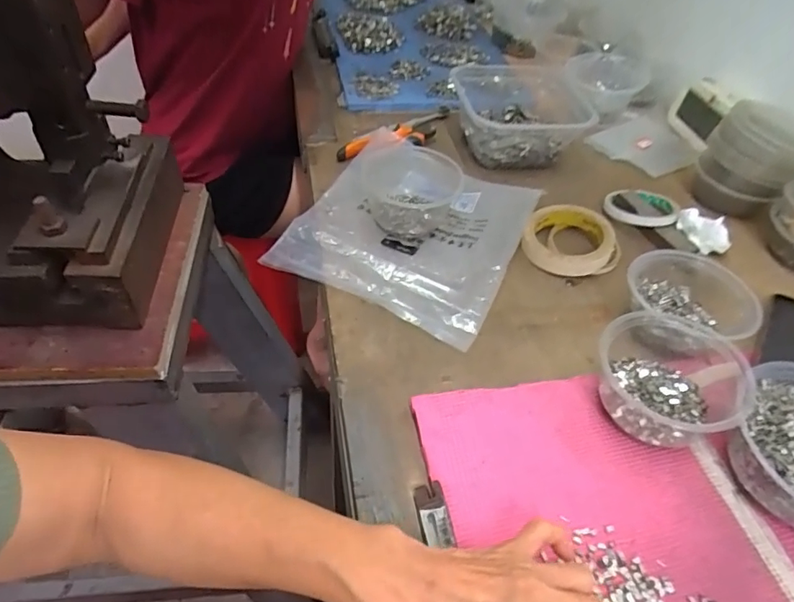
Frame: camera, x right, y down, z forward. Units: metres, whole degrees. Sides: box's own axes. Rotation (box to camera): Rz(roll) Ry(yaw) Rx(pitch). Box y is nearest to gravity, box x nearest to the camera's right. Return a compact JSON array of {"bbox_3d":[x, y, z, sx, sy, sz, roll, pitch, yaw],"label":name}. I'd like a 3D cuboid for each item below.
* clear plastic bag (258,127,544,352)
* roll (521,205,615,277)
[{"bbox_3d":[0.018,-0.092,0.586,0.234,0.029,0.254,23,49,14],"label":"clear plastic bag"},{"bbox_3d":[0.194,-0.072,0.591,0.095,0.029,0.098,4,47,-4],"label":"roll"}]

